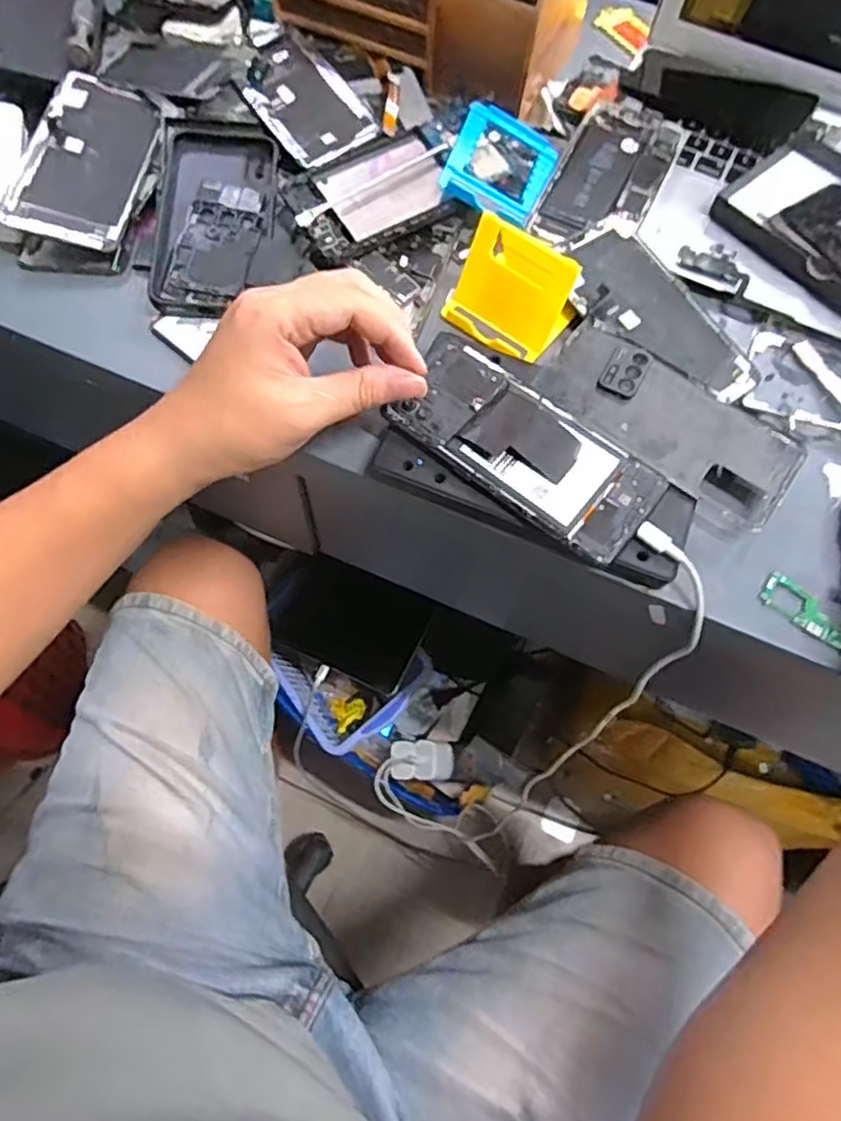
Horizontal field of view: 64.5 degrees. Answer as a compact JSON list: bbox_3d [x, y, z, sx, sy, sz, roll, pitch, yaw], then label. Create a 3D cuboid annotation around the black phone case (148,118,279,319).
[{"bbox_3d":[-0.137,-0.237,0.448,0.074,0.010,0.163,0,71,-7],"label":"black phone case"}]

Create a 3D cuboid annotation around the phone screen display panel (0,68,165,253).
[{"bbox_3d":[-0.227,-0.278,0.459,0.074,0.010,0.149,12,67,-10],"label":"phone screen display panel"}]

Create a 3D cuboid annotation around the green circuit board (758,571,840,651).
[{"bbox_3d":[0.223,0.033,0.370,0.068,0.005,0.022,36,69,13],"label":"green circuit board"}]

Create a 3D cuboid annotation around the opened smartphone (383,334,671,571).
[{"bbox_3d":[0.058,-0.067,0.379,0.157,0.010,0.071,39,70,13],"label":"opened smartphone"}]

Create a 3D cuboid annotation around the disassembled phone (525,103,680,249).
[{"bbox_3d":[0.136,-0.275,0.480,0.071,0.009,0.151,24,67,8],"label":"disassembled phone"}]

